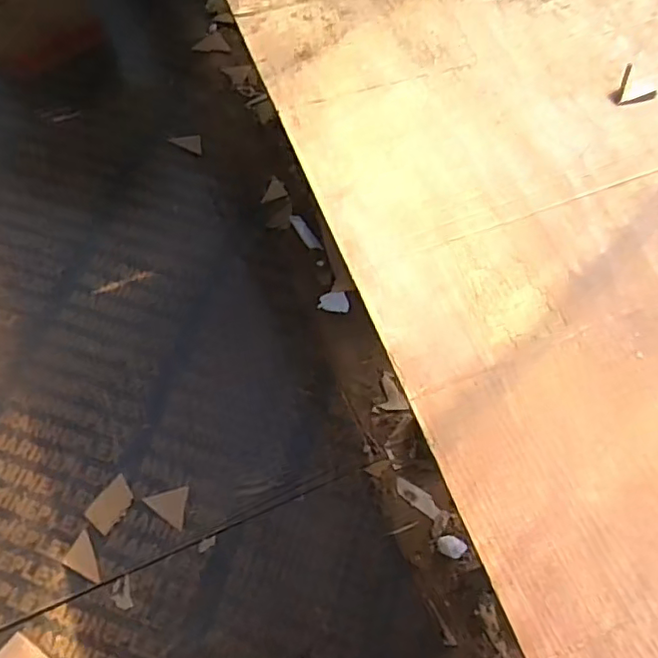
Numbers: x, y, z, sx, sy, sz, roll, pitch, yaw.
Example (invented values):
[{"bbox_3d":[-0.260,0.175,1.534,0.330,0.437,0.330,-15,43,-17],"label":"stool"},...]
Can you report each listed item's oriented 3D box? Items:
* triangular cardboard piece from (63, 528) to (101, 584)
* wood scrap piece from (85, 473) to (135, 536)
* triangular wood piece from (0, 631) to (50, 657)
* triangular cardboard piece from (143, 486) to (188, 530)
[{"bbox_3d":[-0.480,0.456,1.241,0.085,0.006,0.071,24,68,9],"label":"triangular cardboard piece"},{"bbox_3d":[-0.448,0.362,1.279,0.068,0.007,0.103,35,70,13],"label":"wood scrap piece"},{"bbox_3d":[-0.582,0.608,1.174,0.104,0.004,0.053,-3,60,1],"label":"triangular wood piece"},{"bbox_3d":[-0.328,0.374,1.274,0.083,0.006,0.078,-14,67,-8],"label":"triangular cardboard piece"}]

